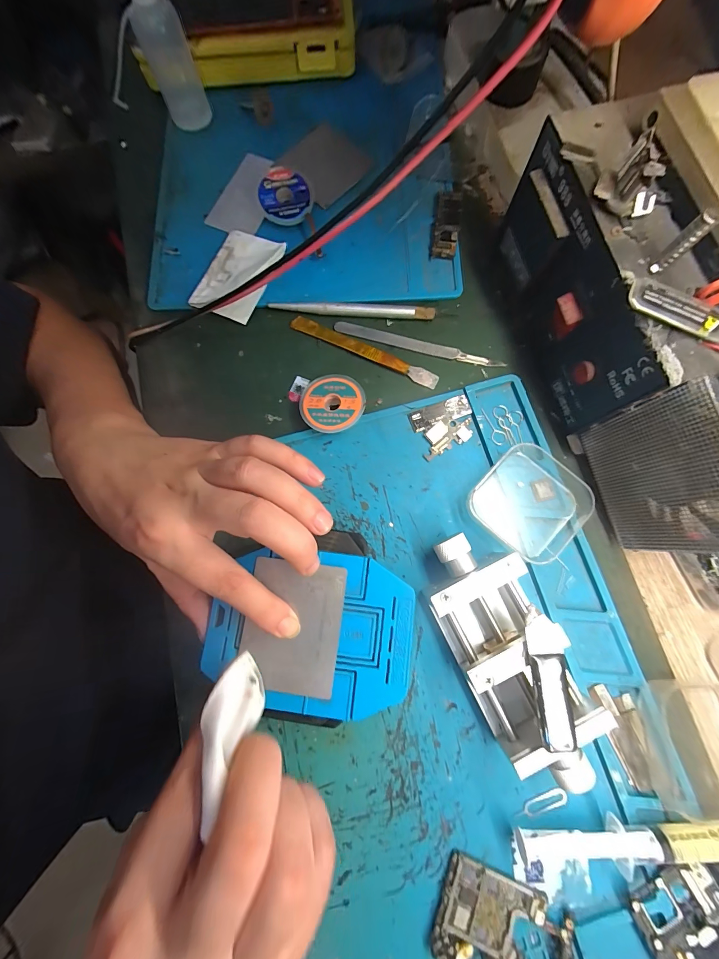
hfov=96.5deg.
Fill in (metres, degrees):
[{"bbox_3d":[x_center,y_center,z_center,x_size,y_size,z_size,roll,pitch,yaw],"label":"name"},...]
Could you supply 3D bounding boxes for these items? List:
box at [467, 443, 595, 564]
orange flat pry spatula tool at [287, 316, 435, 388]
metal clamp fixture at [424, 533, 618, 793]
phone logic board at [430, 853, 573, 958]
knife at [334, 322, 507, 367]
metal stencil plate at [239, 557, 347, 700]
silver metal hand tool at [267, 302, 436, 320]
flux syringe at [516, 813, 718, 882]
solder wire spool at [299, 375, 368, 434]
[{"bbox_3d":[0.112,0.015,0.209,0.064,0.017,0.066,44,82,9],"label":"box"},{"bbox_3d":[0.003,-0.098,0.242,0.119,0.004,0.012,25,80,6],"label":"orange flat pry spatula tool"},{"bbox_3d":[0.084,0.098,0.186,0.054,0.031,0.135,-26,79,-4],"label":"metal clamp fixture"},{"bbox_3d":[0.075,0.240,0.167,0.069,0.007,0.050,20,79,5],"label":"phone logic board"},{"bbox_3d":[0.044,-0.102,0.242,0.129,0.004,0.009,14,78,4],"label":"knife"},{"bbox_3d":[-0.039,0.084,0.184,0.054,0.004,0.069,7,78,3],"label":"metal stencil plate"},{"bbox_3d":[-0.005,-0.130,0.246,0.124,0.009,0.008,3,78,2],"label":"silver metal hand tool"},{"bbox_3d":[0.155,0.192,0.170,0.137,0.016,0.018,-4,78,0],"label":"flux syringe"},{"bbox_3d":[-0.019,-0.053,0.229,0.044,0.013,0.041,0,78,1],"label":"solder wire spool"}]

